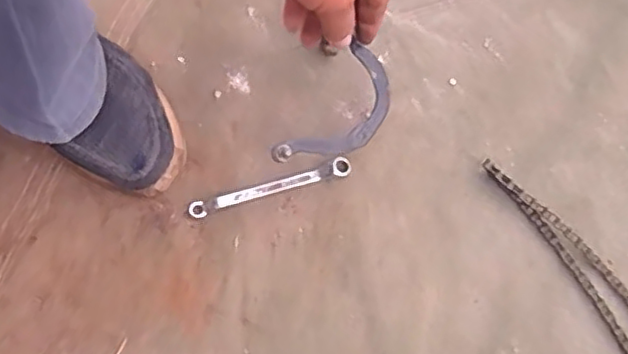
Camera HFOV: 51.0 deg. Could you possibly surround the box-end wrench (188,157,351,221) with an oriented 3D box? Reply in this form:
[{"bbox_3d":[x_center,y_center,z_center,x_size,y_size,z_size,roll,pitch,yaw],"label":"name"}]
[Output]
[{"bbox_3d":[-0.038,0.009,0.564,0.142,0.011,0.015,-17,77,-3],"label":"box-end wrench"}]

